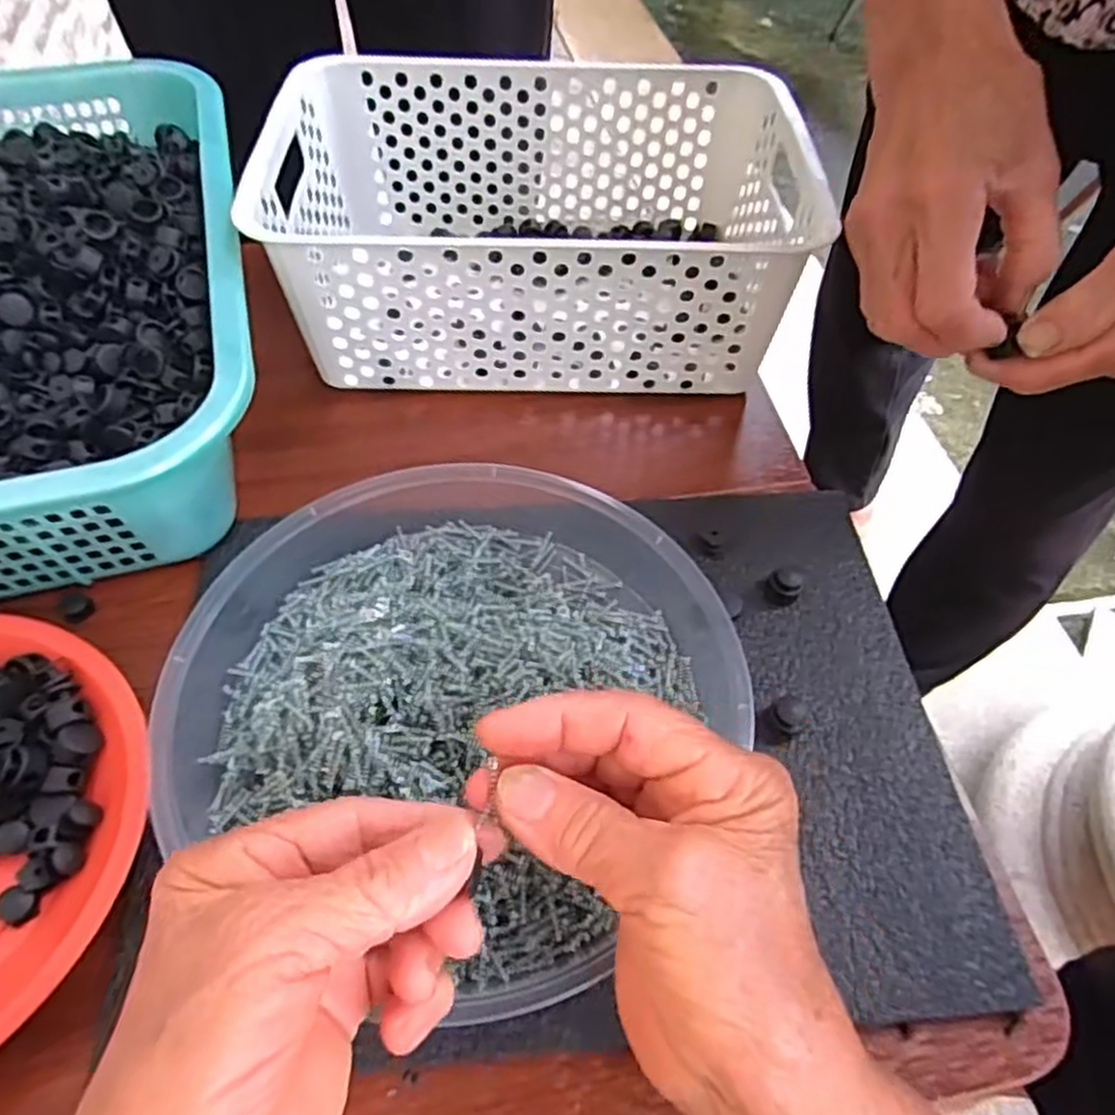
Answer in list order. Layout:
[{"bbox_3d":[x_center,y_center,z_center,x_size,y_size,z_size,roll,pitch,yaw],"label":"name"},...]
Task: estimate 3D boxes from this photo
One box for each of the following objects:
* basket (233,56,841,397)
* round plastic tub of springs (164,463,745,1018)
[{"bbox_3d":[-0.013,-0.207,0.477,0.302,0.103,0.202,2,55,-1],"label":"basket"},{"bbox_3d":[-0.040,0.049,0.332,0.216,0.057,0.221,1,55,-2],"label":"round plastic tub of springs"}]

